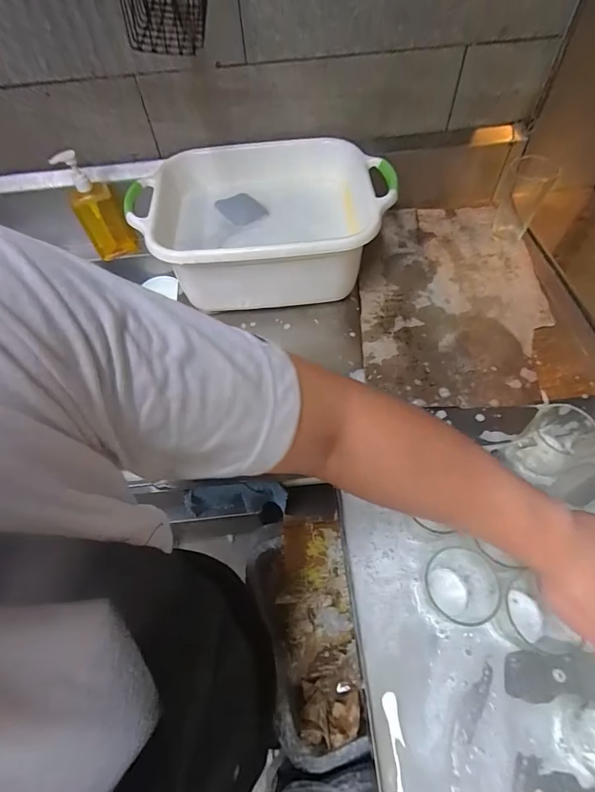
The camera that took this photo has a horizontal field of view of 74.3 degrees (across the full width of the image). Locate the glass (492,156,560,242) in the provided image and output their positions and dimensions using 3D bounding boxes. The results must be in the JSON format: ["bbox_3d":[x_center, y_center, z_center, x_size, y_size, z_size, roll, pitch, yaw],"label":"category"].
[{"bbox_3d":[0.457,-0.402,0.809,0.085,0.143,0.089,22,61,17],"label":"glass"}]

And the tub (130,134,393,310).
[{"bbox_3d":[-0.064,-0.334,0.773,0.457,0.160,0.326,-4,57,1],"label":"tub"}]

